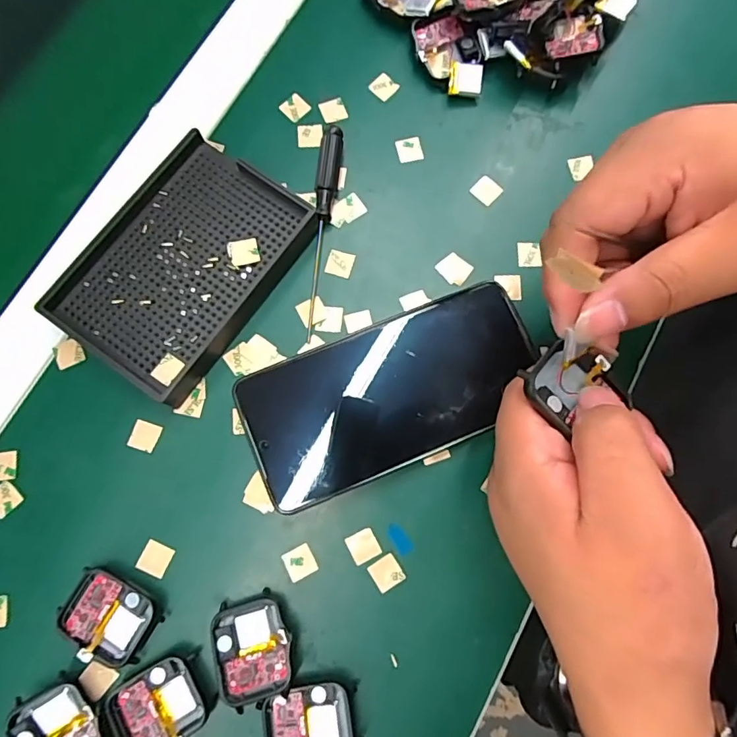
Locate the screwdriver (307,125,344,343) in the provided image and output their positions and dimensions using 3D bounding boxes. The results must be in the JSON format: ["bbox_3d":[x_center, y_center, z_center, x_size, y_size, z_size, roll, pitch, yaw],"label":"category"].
[{"bbox_3d":[-0.029,-0.083,0.290,0.013,0.016,0.127,7,78,1],"label":"screwdriver"}]

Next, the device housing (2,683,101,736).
[{"bbox_3d":[-0.153,0.176,0.235,0.040,0.007,0.041,-40,81,-8],"label":"device housing"}]

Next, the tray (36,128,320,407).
[{"bbox_3d":[-0.107,-0.060,0.282,0.097,0.023,0.133,35,80,7],"label":"tray"}]

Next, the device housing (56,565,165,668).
[{"bbox_3d":[-0.132,0.126,0.249,0.046,0.008,0.037,29,79,6],"label":"device housing"}]

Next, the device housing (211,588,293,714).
[{"bbox_3d":[-0.058,0.140,0.246,0.037,0.013,0.045,-15,78,-4],"label":"device housing"}]

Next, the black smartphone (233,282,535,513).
[{"bbox_3d":[0.013,0.013,0.272,0.159,0.015,0.076,-21,79,-5],"label":"black smartphone"}]

